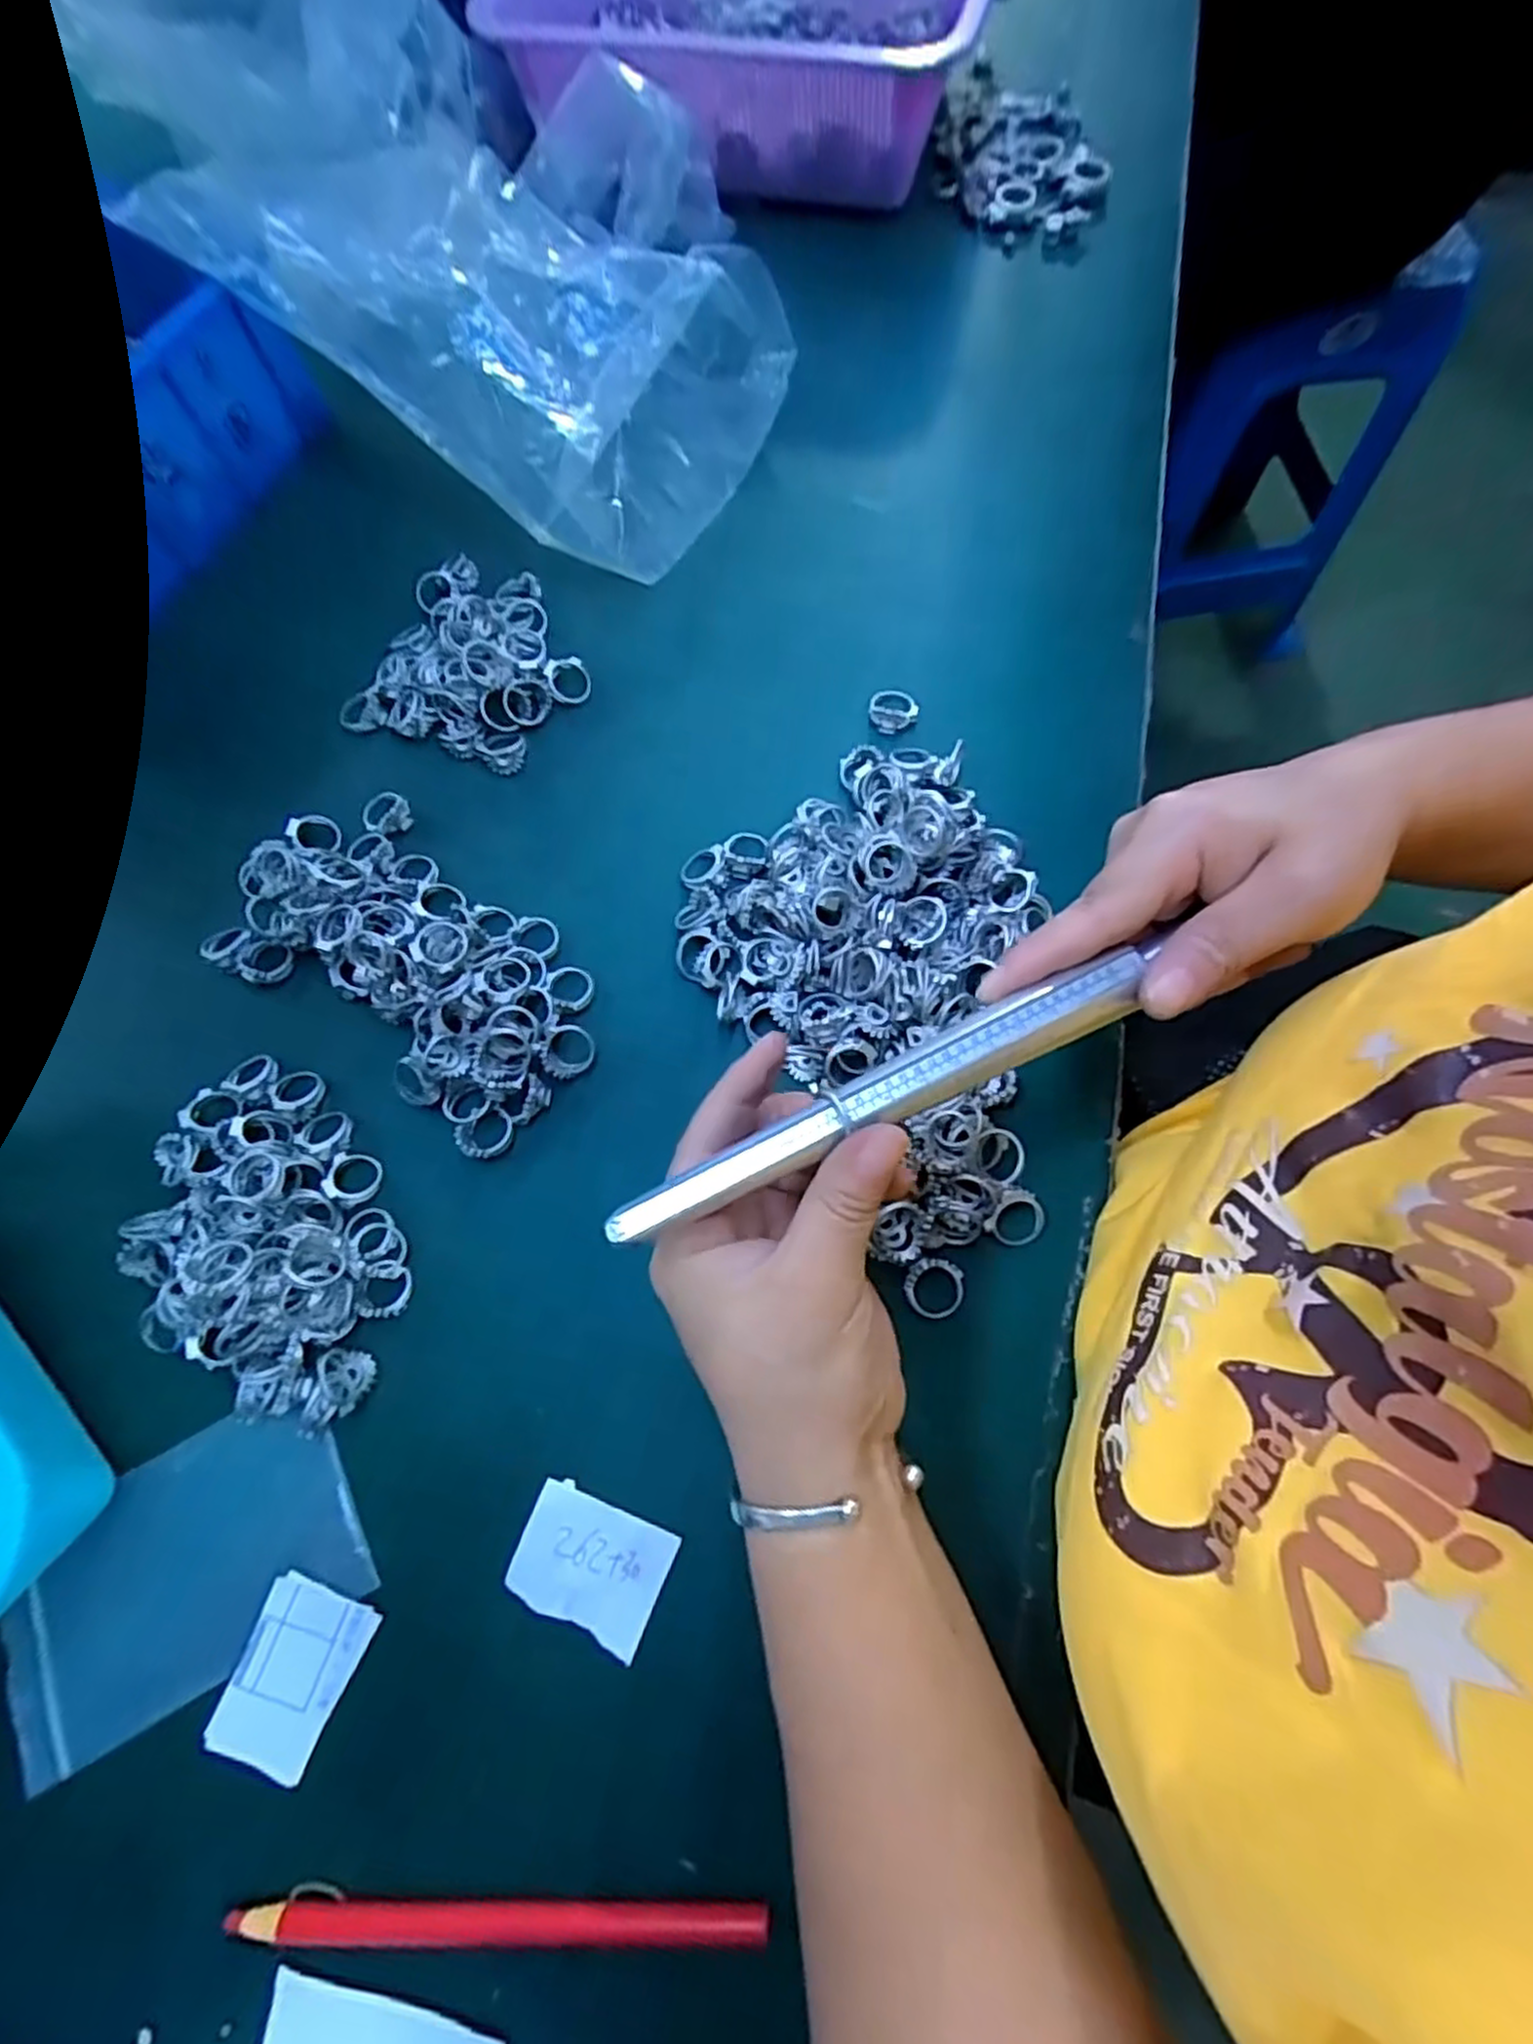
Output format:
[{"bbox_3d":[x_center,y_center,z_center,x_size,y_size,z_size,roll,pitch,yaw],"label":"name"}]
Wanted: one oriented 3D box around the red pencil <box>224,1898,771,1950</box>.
[{"bbox_3d":[-0.083,0.279,0.239,0.166,0.009,0.008,-1,71,2],"label":"red pencil"}]

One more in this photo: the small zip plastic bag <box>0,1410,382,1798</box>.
[{"bbox_3d":[-0.209,0.195,0.277,0.121,0.008,0.078,-29,69,-7],"label":"small zip plastic bag"}]

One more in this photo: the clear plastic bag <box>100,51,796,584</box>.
[{"bbox_3d":[-0.132,-0.367,0.412,0.258,0.099,0.176,28,74,11],"label":"clear plastic bag"}]

